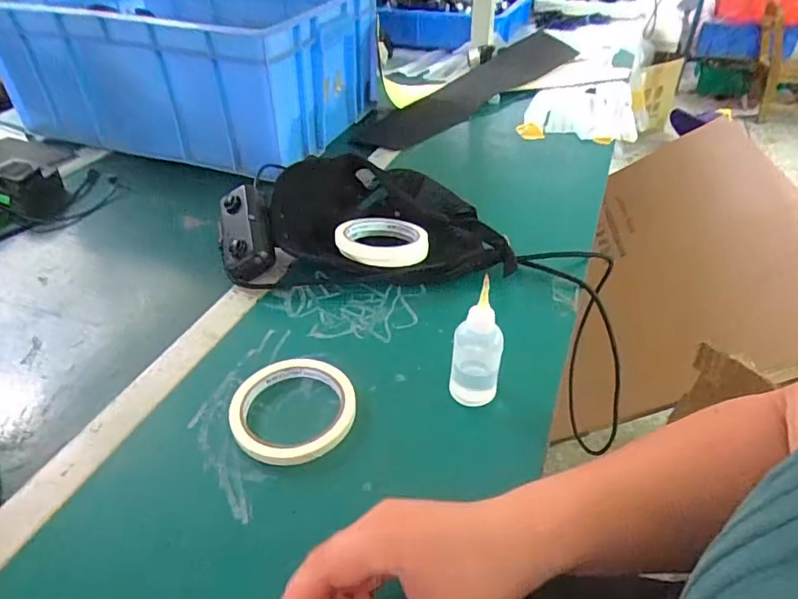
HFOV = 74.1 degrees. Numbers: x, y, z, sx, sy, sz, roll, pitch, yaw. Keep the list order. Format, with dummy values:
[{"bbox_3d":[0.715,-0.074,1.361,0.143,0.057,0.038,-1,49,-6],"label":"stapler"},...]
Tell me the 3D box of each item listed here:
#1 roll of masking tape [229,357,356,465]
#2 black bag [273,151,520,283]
[{"bbox_3d":[-0.083,0.084,0.417,0.095,0.016,0.093,-1,38,1],"label":"roll of masking tape"},{"bbox_3d":[-0.011,-0.089,0.589,0.258,0.077,0.155,-1,38,1],"label":"black bag"}]

